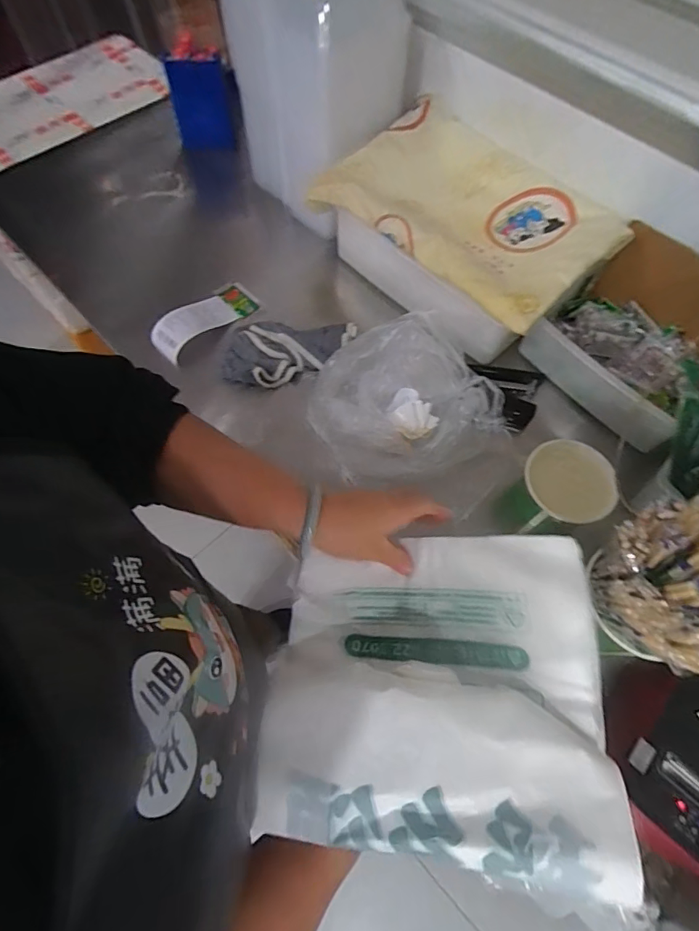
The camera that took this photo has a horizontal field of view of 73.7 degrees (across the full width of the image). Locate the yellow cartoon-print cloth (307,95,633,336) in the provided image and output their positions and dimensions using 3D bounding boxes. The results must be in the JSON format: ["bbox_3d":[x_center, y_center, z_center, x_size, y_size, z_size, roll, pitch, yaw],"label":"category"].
[{"bbox_3d":[0.165,-0.360,0.655,0.374,0.041,0.254,42,71,16],"label":"yellow cartoon-print cloth"}]

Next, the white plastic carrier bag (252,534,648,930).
[{"bbox_3d":[0.060,0.164,0.350,0.245,0.074,0.225,2,52,12],"label":"white plastic carrier bag"}]

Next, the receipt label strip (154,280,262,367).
[{"bbox_3d":[-0.219,-0.227,0.711,0.070,0.034,0.171,40,70,16],"label":"receipt label strip"}]

